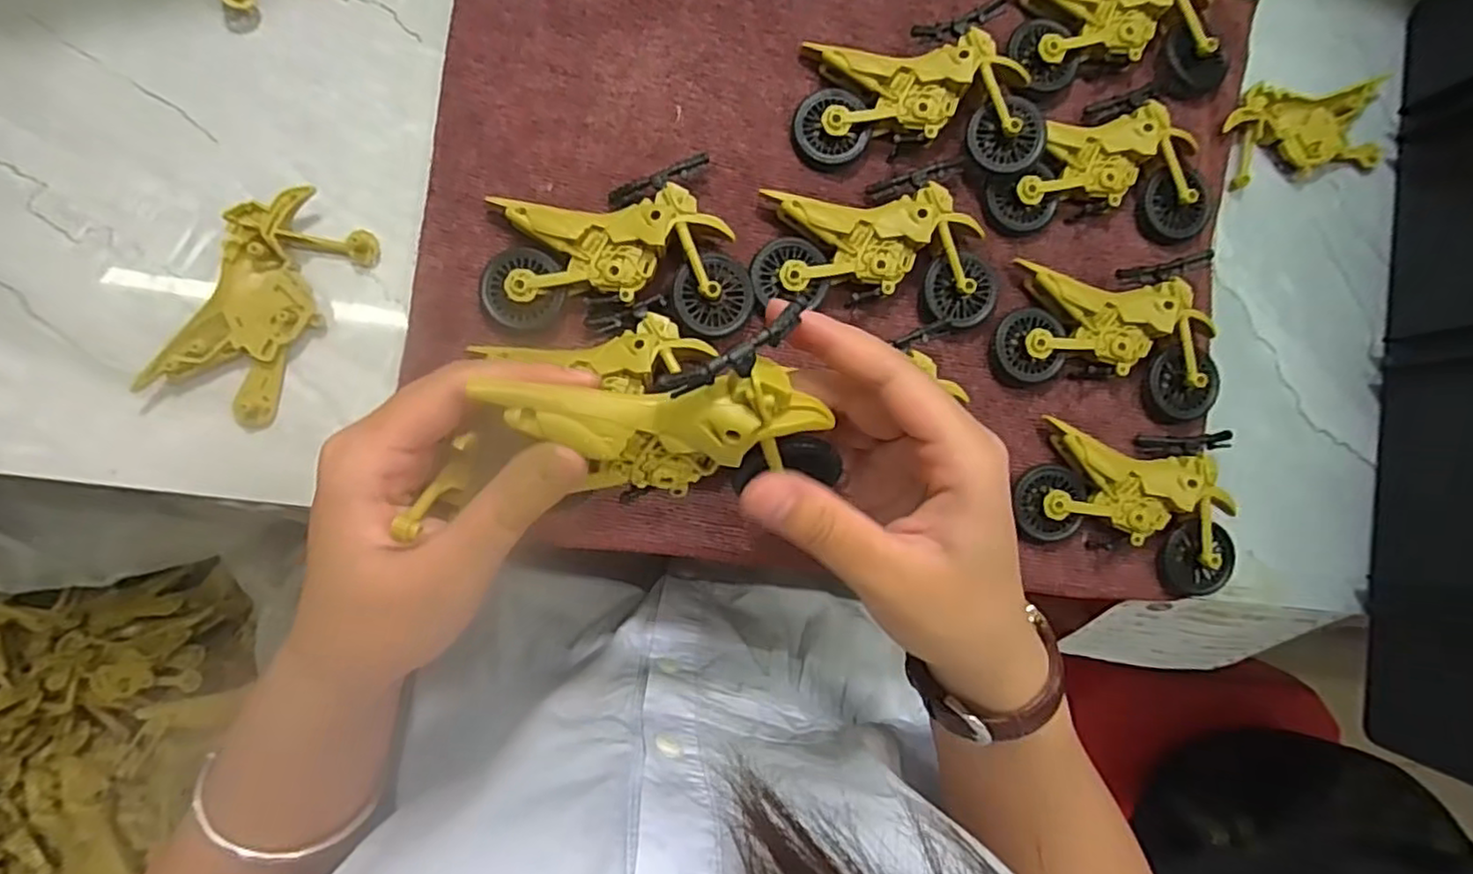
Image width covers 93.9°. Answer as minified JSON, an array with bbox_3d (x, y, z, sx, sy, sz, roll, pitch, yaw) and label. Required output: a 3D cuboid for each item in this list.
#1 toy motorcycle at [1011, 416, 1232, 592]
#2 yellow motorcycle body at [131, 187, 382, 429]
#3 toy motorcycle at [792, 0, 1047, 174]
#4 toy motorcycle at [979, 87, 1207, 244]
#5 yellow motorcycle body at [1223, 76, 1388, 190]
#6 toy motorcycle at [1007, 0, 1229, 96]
[{"bbox_3d":[0.198,0.029,0.339,0.113,0.021,0.074,16,86,-7],"label":"toy motorcycle"},{"bbox_3d":[-0.202,-0.057,0.294,0.049,0.013,0.098,30,85,-6],"label":"yellow motorcycle body"},{"bbox_3d":[0.087,-0.166,0.326,0.113,0.024,0.074,2,88,-8],"label":"toy motorcycle"},{"bbox_3d":[0.183,-0.137,0.345,0.111,0.021,0.068,1,88,-8],"label":"toy motorcycle"},{"bbox_3d":[0.307,-0.166,0.371,0.093,0.012,0.048,-11,90,-8],"label":"yellow motorcycle body"},{"bbox_3d":[0.190,-0.216,0.348,0.120,0.023,0.077,-5,89,-8],"label":"toy motorcycle"}]

